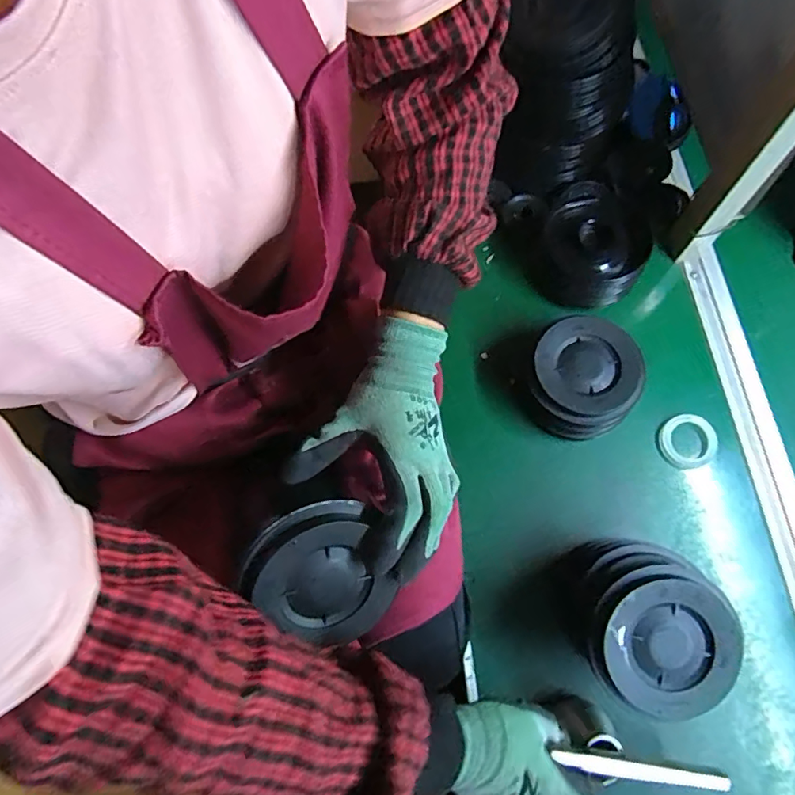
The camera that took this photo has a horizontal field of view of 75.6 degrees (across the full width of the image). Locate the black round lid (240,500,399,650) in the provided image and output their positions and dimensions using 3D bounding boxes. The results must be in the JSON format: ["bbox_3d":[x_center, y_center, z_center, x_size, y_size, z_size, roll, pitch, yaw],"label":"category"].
[{"bbox_3d":[-0.058,0.129,0.376,0.103,0.032,0.103,-5,106,-19],"label":"black round lid"}]

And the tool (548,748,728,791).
[{"bbox_3d":[0.198,0.299,0.410,0.136,0.010,0.013,9,72,0],"label":"tool"}]

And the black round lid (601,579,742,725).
[{"bbox_3d":[0.219,0.201,0.409,0.106,0.021,0.100,-1,71,2],"label":"black round lid"}]

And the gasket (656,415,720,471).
[{"bbox_3d":[0.317,0.047,0.558,0.059,0.008,0.057,-1,71,2],"label":"gasket"}]

